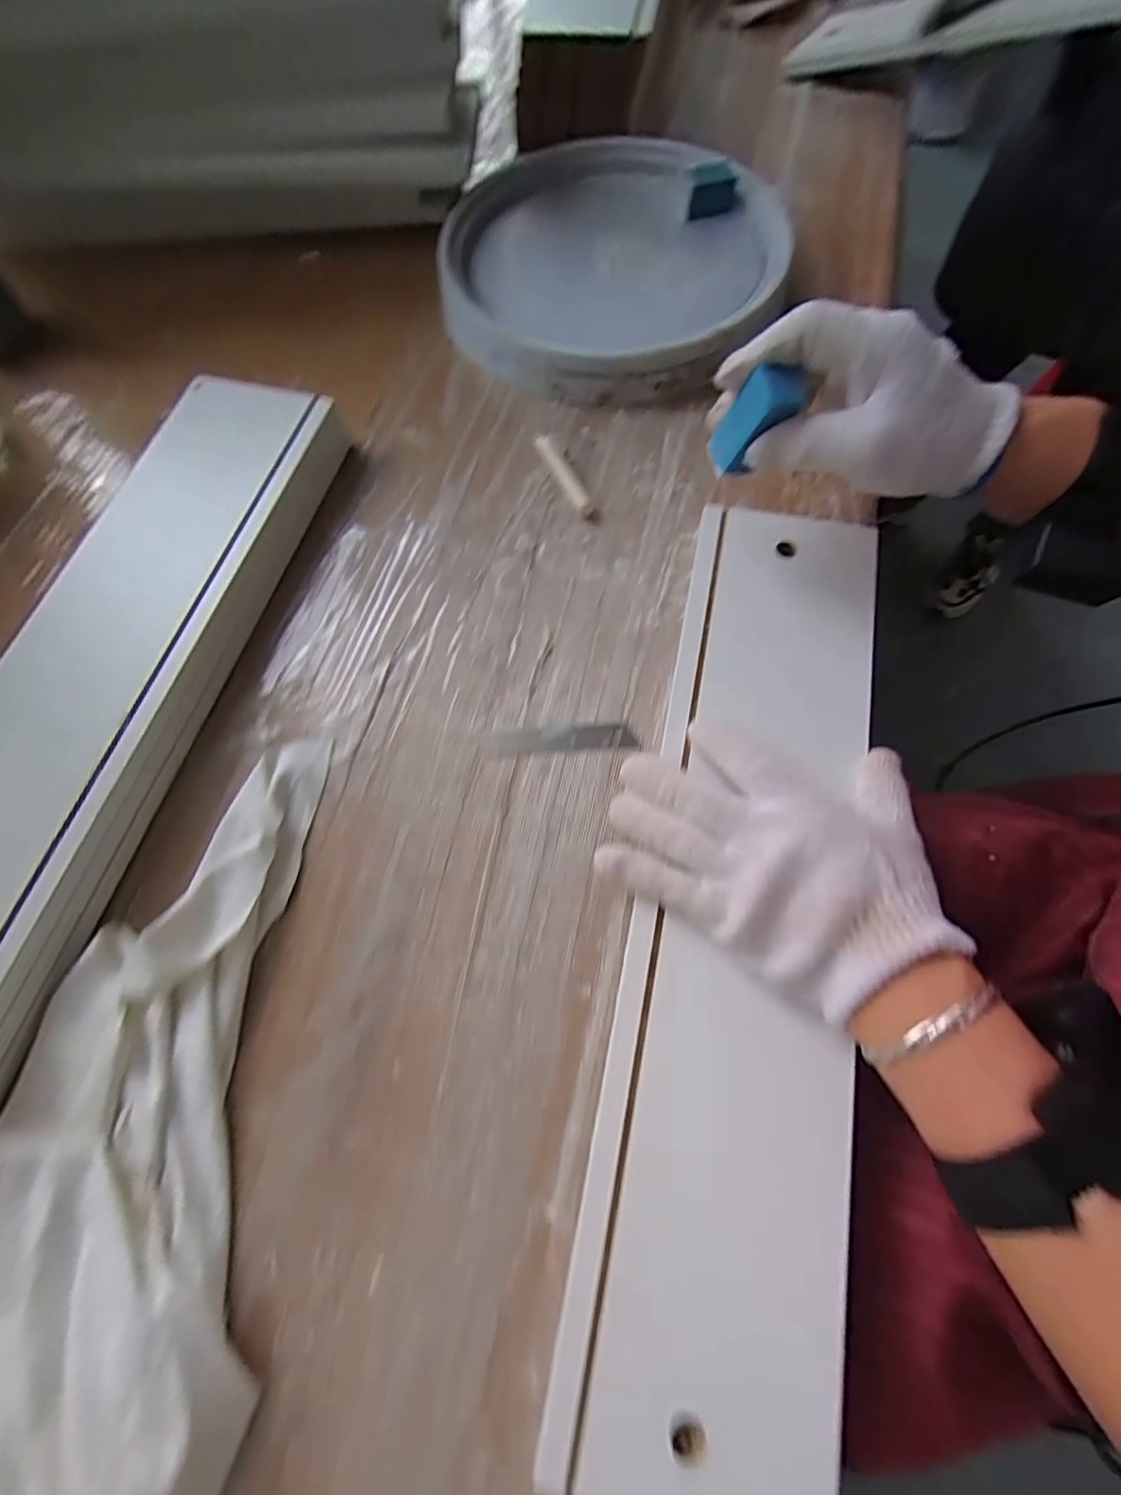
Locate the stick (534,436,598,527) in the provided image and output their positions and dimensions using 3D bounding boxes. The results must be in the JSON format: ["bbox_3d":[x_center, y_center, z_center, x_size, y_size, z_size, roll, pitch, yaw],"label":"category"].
[{"bbox_3d":[0.004,-0.203,0.434,0.011,0.009,0.091,-26,70,-7],"label":"stick"}]

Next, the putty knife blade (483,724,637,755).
[{"bbox_3d":[0.000,-0.006,0.367,0.093,0.004,0.018,-3,74,0],"label":"putty knife blade"}]

